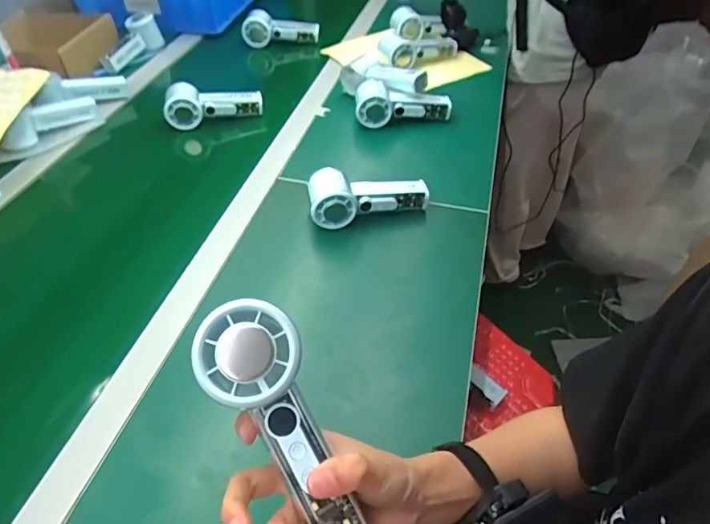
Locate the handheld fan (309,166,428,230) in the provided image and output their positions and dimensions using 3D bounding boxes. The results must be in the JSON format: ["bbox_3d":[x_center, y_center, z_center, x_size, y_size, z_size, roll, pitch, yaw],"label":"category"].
[{"bbox_3d":[0.016,-0.086,0.631,0.153,0.057,0.056,-14,46,-12],"label":"handheld fan"}]

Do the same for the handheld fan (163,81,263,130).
[{"bbox_3d":[-0.232,-0.261,0.816,0.155,0.055,0.047,-17,47,-15],"label":"handheld fan"}]

